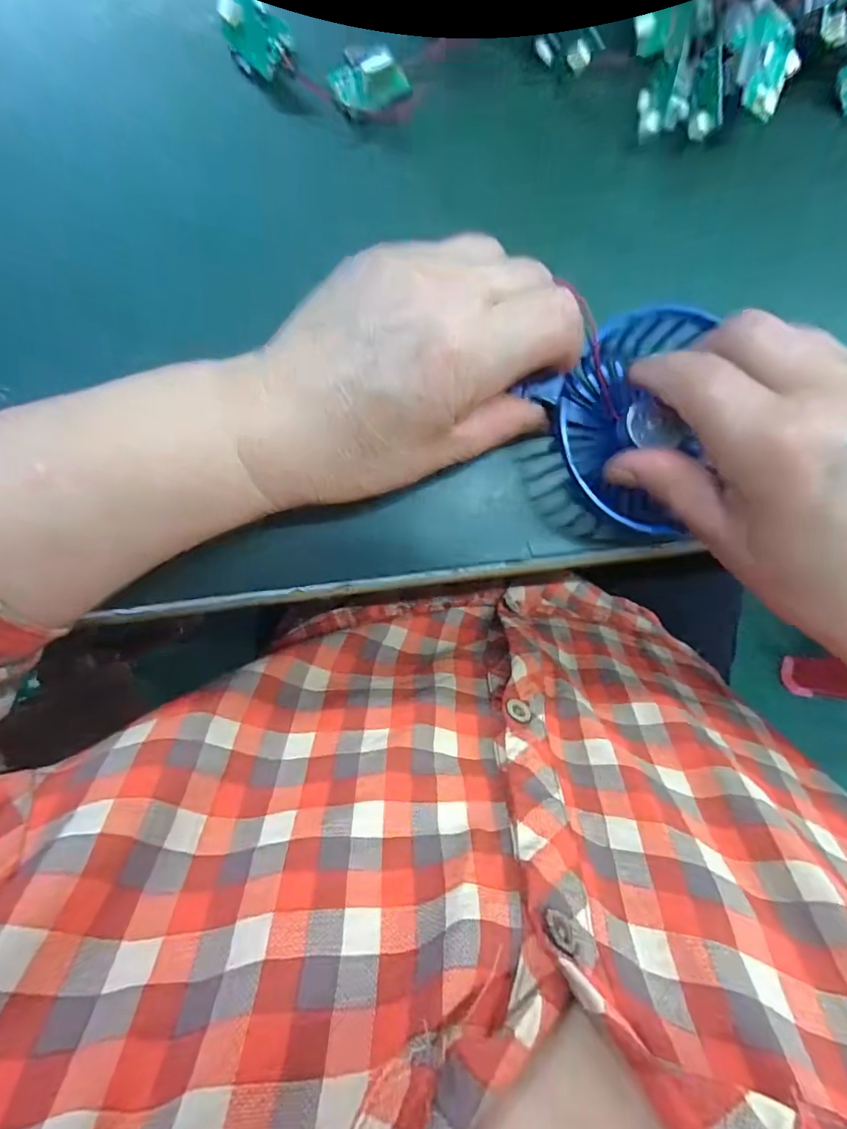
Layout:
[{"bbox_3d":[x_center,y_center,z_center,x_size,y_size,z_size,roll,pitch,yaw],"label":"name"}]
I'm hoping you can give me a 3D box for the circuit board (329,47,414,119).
[{"bbox_3d":[-0.024,-0.208,0.221,0.033,0.010,0.024,-16,92,-3],"label":"circuit board"}]

